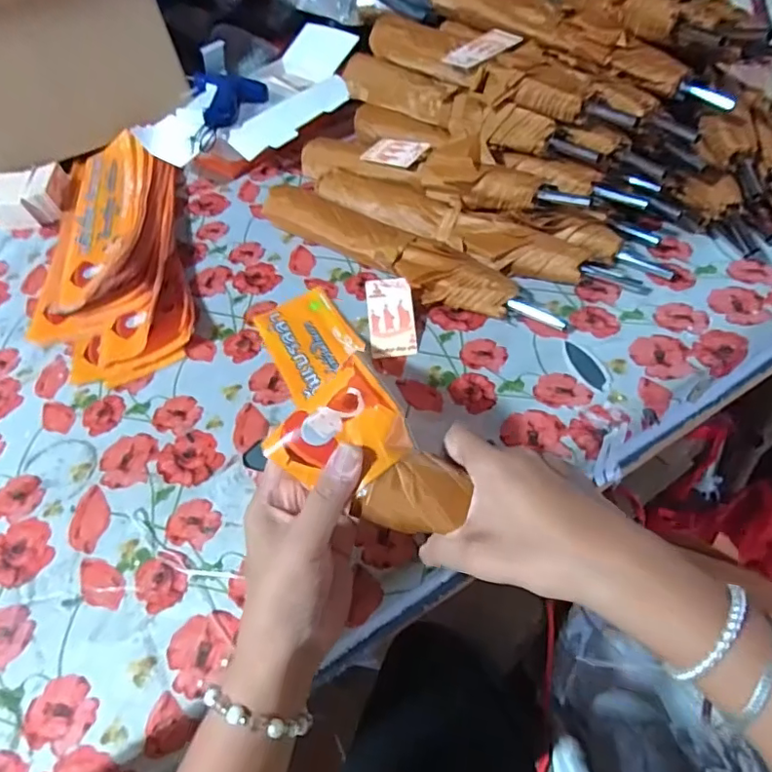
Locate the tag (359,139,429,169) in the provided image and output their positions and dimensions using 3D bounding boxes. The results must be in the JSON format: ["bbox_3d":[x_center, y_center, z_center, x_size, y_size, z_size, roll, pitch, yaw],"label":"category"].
[{"bbox_3d":[0.011,-0.246,0.568,0.074,0.006,0.034,24,76,35],"label":"tag"}]

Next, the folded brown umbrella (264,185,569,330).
[{"bbox_3d":[0.009,-0.126,0.528,0.334,0.034,0.053,27,59,25],"label":"folded brown umbrella"}]

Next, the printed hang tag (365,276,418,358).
[{"bbox_3d":[0.004,-0.062,0.482,0.041,0.004,0.075,-4,74,-1],"label":"printed hang tag"}]

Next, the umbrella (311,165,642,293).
[{"bbox_3d":[0.075,-0.154,0.538,0.346,0.038,0.067,22,57,22],"label":"umbrella"}]

